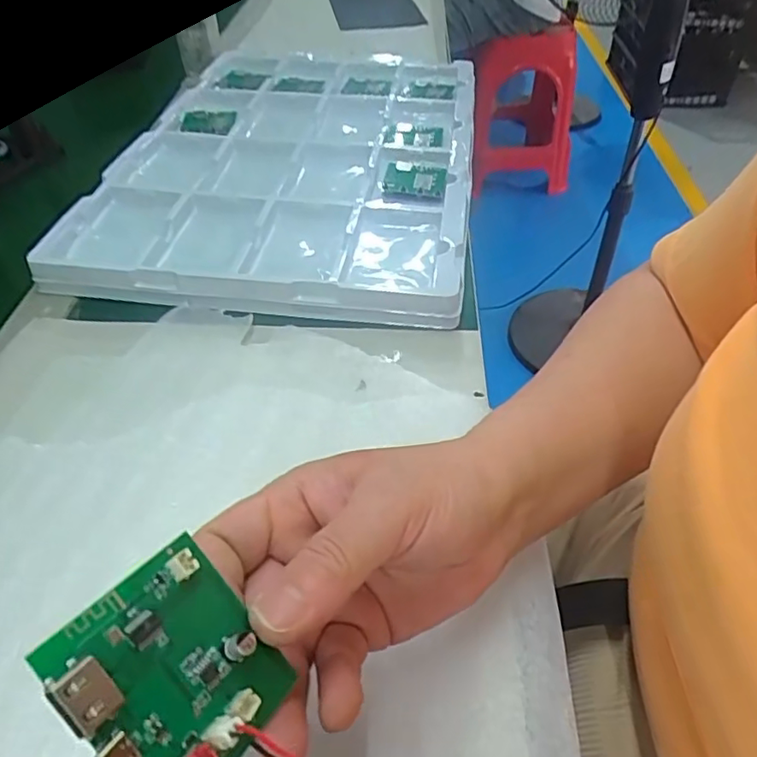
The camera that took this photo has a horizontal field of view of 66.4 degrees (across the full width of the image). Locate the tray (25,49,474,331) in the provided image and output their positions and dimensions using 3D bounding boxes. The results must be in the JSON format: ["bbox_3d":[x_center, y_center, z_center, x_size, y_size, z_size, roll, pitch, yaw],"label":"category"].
[{"bbox_3d":[-0.071,-0.245,0.587,0.327,0.025,0.489,4,47,2],"label":"tray"}]

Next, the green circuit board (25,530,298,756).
[{"bbox_3d":[-0.052,0.074,0.150,0.052,0.008,0.050,50,35,1],"label":"green circuit board"}]

